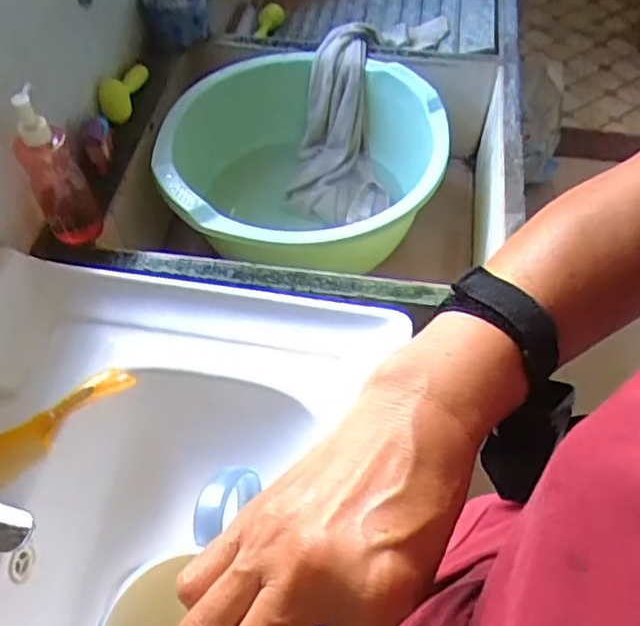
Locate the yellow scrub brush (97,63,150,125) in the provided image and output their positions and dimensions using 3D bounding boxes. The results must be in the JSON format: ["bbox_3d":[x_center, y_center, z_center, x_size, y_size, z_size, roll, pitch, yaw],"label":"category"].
[{"bbox_3d":[-0.270,-0.313,0.919,0.032,0.061,0.125,10,40,7],"label":"yellow scrub brush"}]

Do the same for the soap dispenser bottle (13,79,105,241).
[{"bbox_3d":[-0.294,-0.155,0.726,0.059,0.184,0.045,-27,59,-19],"label":"soap dispenser bottle"}]

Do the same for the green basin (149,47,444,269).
[{"bbox_3d":[-0.036,-0.186,0.959,0.411,0.210,0.365,4,54,3],"label":"green basin"}]

